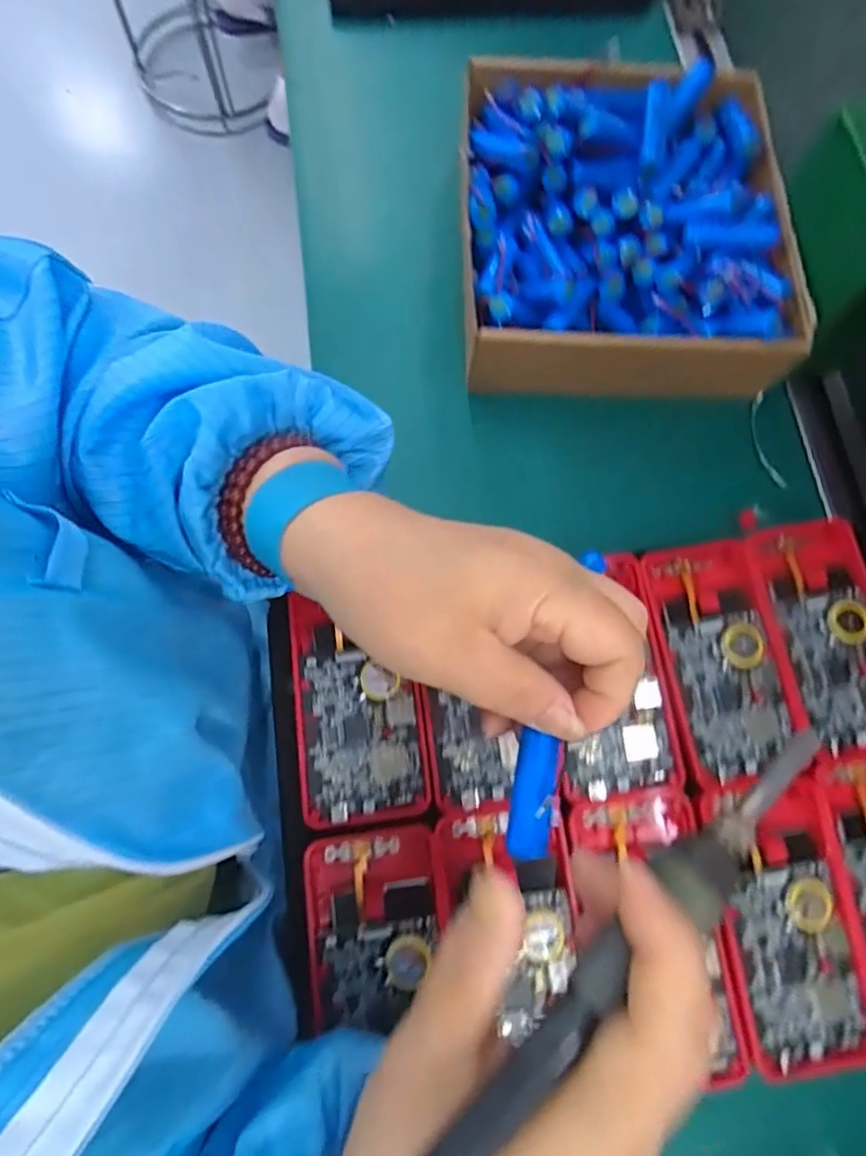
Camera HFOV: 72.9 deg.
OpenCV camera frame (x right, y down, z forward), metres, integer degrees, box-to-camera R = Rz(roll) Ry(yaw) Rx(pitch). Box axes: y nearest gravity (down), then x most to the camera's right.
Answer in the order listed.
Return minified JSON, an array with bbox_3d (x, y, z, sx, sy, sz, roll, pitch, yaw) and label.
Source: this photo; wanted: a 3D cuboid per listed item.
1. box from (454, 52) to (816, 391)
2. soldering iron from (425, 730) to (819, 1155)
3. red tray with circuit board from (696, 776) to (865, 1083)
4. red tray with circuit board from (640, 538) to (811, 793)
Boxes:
[{"bbox_3d":[0.115,-0.215,0.362,0.191,0.056,0.207,3,75,-2],"label":"box"},{"bbox_3d":[0.050,0.104,0.157,0.191,0.012,0.018,-34,80,-21],"label":"soldering iron"},{"bbox_3d":[0.170,0.163,0.280,0.062,0.009,0.120,-8,76,-5],"label":"red tray with circuit board"},{"bbox_3d":[0.154,0.043,0.315,0.060,0.011,0.124,-9,76,-5],"label":"red tray with circuit board"}]

